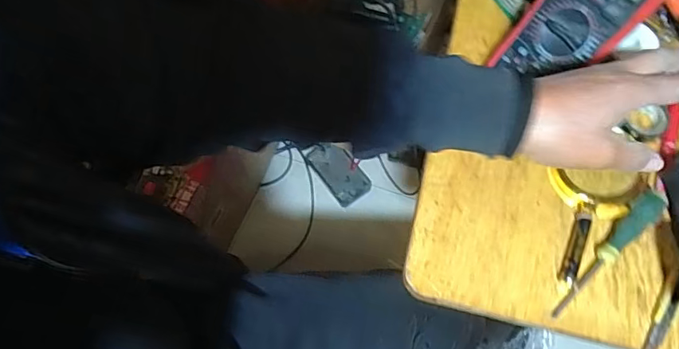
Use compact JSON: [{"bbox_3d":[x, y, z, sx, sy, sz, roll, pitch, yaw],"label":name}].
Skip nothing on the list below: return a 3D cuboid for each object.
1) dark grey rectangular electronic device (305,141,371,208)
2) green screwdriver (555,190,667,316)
[{"bbox_3d":[-0.001,-0.004,1.104,0.085,0.018,0.157,-36,70,-12],"label":"dark grey rectangular electronic device"},{"bbox_3d":[0.246,0.076,0.447,0.022,0.025,0.145,41,88,18],"label":"green screwdriver"}]

